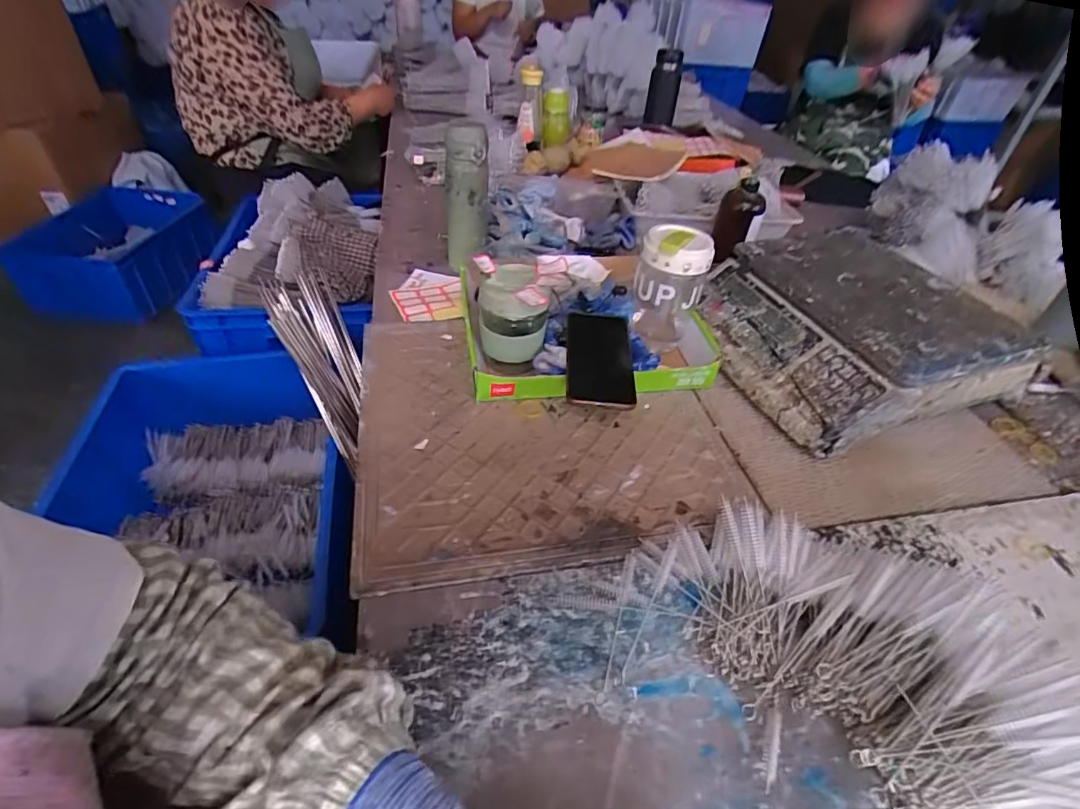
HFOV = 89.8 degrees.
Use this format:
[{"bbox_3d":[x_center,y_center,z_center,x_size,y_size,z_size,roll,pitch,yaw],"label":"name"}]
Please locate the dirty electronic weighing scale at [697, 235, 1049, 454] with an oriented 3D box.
[{"bbox_3d":[0.375,-0.090,0.688,0.282,0.134,0.297,-10,43,-16],"label":"dirty electronic weighing scale"}]

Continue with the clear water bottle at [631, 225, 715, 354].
[{"bbox_3d":[0.158,-0.140,0.686,0.083,0.154,0.075,15,42,12],"label":"clear water bottle"}]

